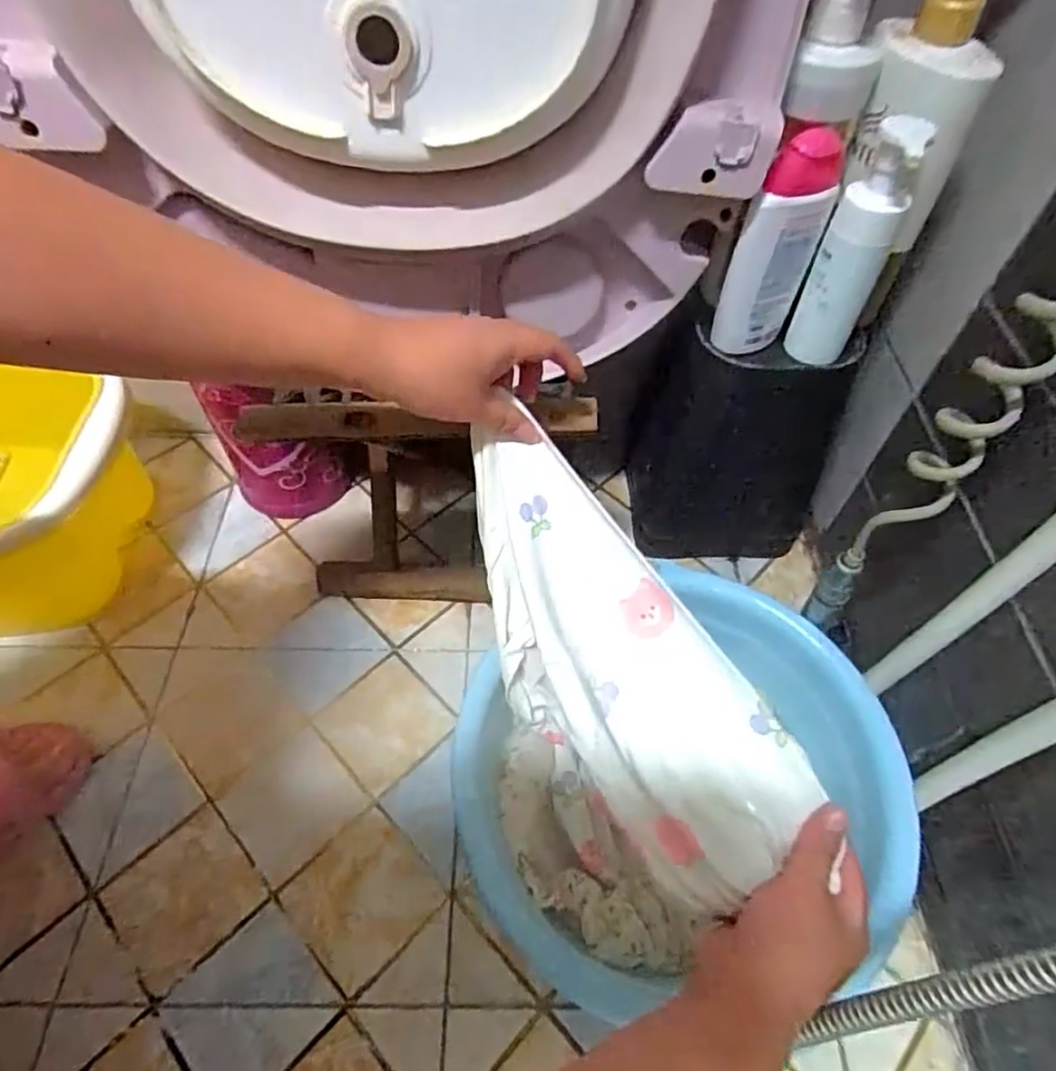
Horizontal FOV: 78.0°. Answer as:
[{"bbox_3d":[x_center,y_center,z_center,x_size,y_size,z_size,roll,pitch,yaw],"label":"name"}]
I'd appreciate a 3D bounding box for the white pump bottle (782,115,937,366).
[{"bbox_3d":[0.248,-0.218,0.495,0.049,0.168,0.054,25,57,15],"label":"white pump bottle"}]

